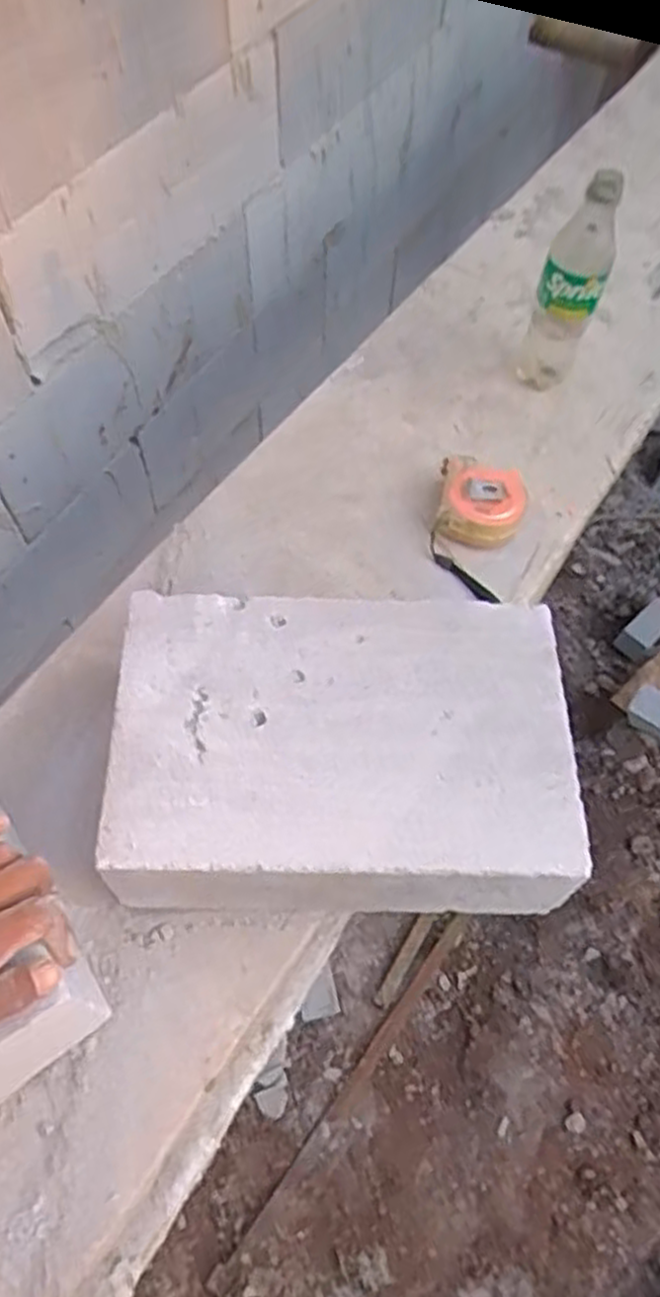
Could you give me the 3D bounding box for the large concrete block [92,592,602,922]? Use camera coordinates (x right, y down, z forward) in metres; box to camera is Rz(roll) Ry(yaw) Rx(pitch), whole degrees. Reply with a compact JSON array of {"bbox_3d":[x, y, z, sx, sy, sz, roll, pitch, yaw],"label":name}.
[{"bbox_3d":[0.010,0.068,0.552,0.292,0.083,0.204,0,60,-1],"label":"large concrete block"}]

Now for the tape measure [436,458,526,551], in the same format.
[{"bbox_3d":[0.142,-0.139,0.738,0.077,0.034,0.092,10,61,4],"label":"tape measure"}]

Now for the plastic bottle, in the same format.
[{"bbox_3d":[0.241,-0.363,0.789,0.060,0.216,0.063,20,62,10],"label":"plastic bottle"}]

